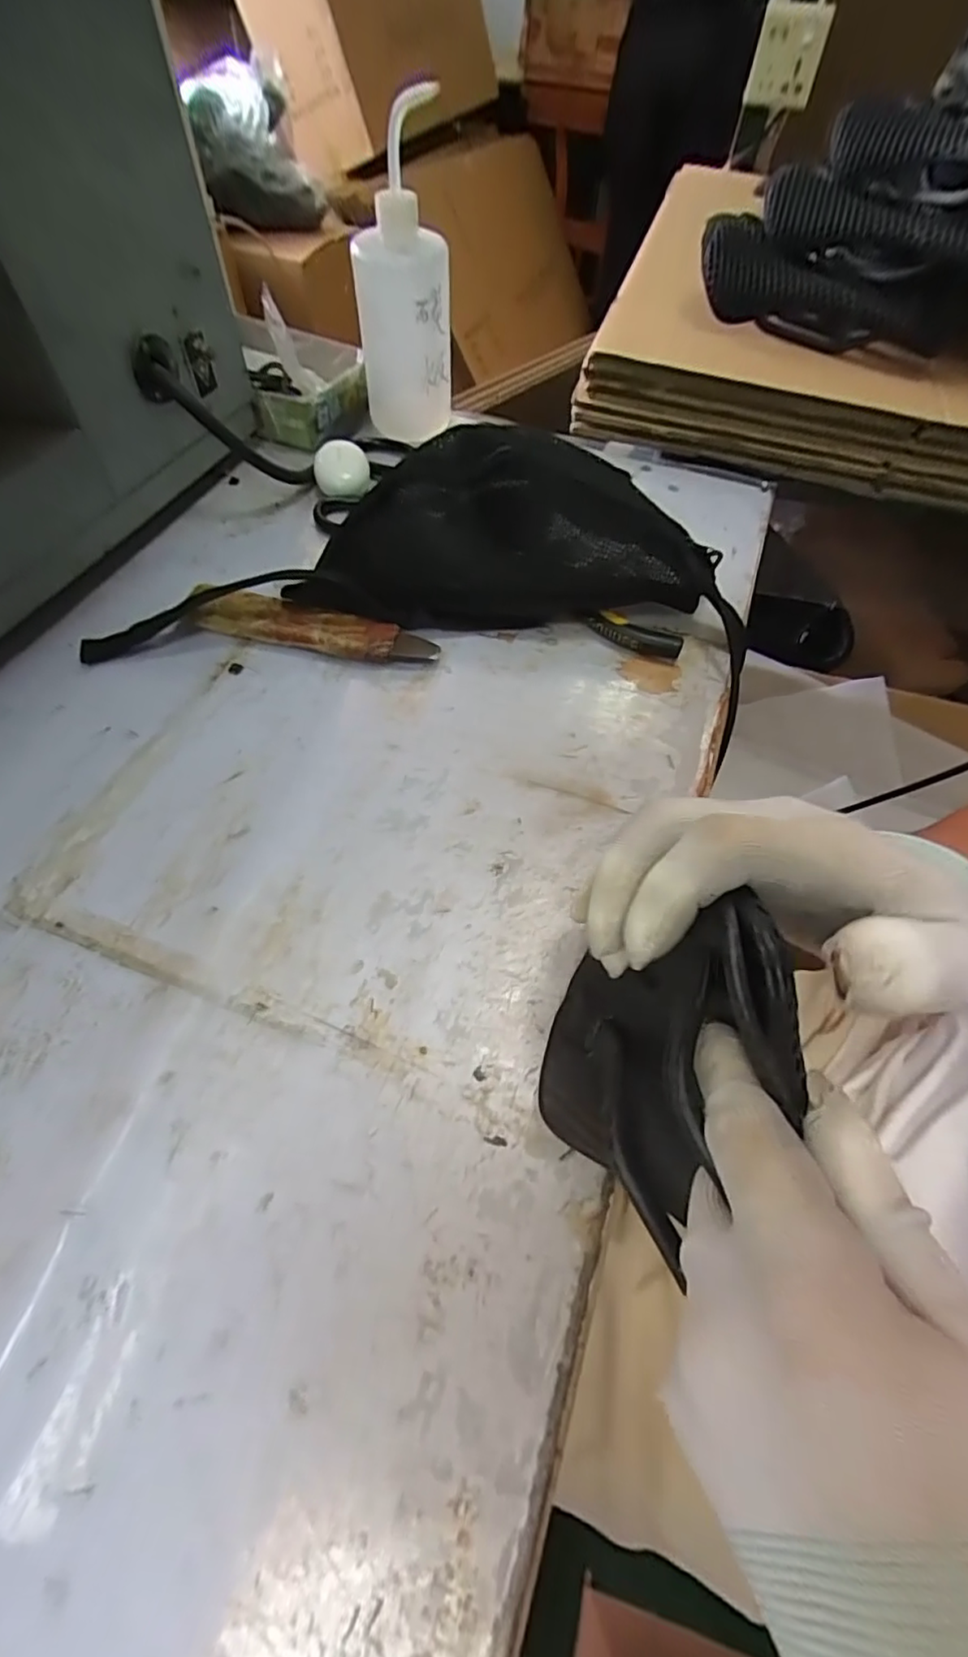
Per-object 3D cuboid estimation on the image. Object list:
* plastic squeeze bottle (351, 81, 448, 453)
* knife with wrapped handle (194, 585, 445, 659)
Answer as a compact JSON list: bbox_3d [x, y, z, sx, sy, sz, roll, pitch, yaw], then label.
[{"bbox_3d":[-0.068,-0.452,0.498,0.080,0.182,0.098,-4,59,-5],"label":"plastic squeeze bottle"},{"bbox_3d":[-0.120,-0.142,0.412,0.171,0.025,0.032,13,59,5],"label":"knife with wrapped handle"}]

